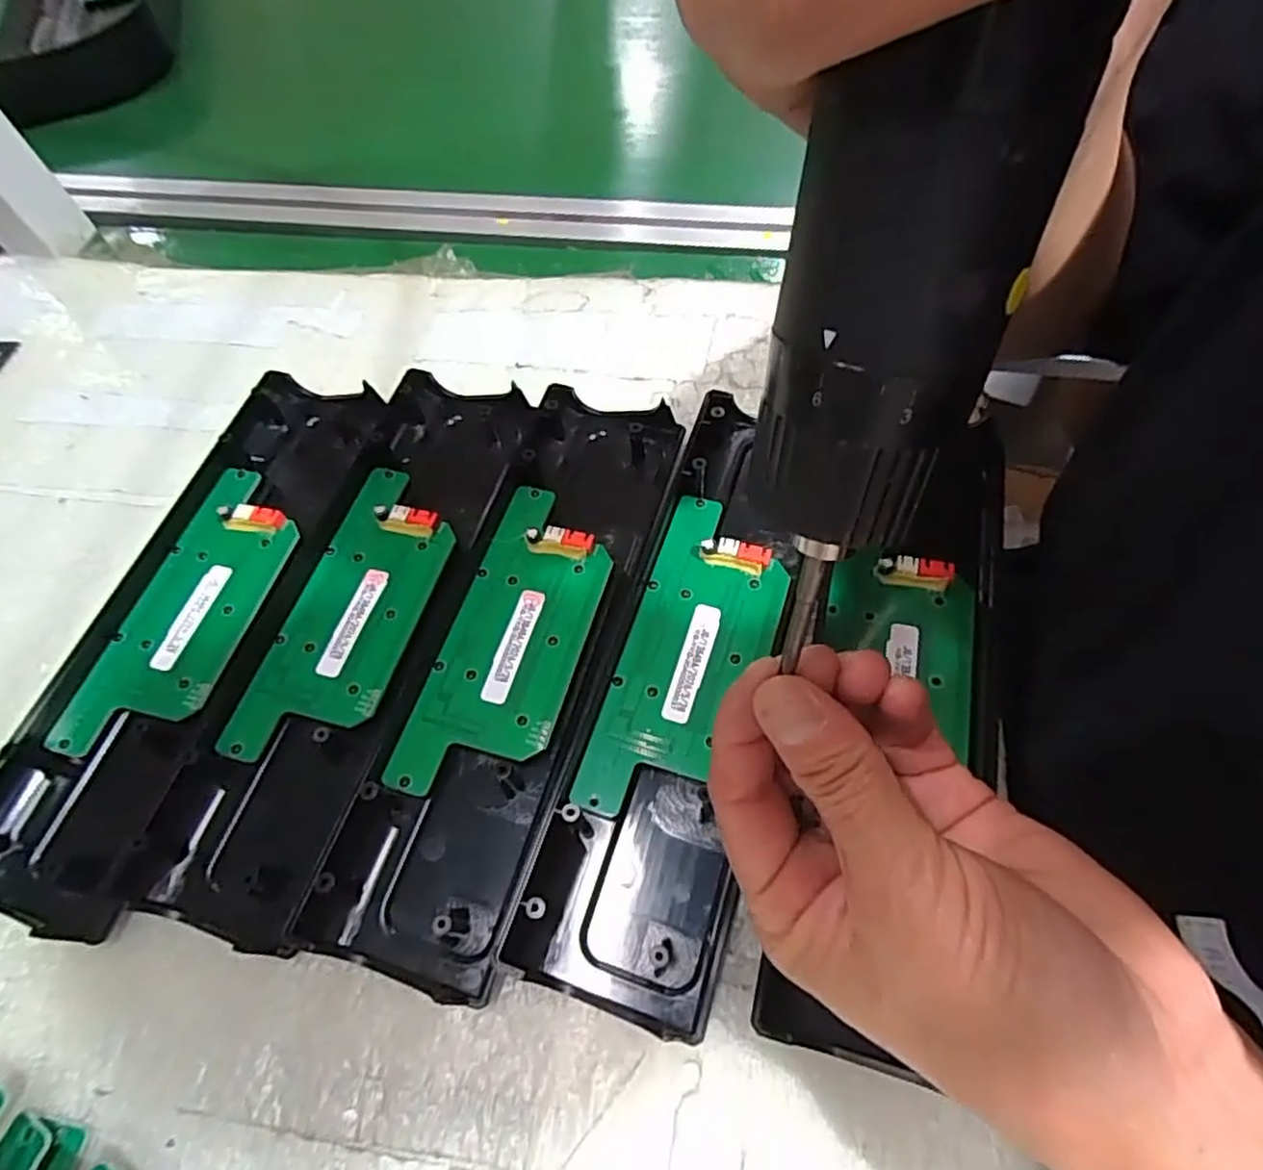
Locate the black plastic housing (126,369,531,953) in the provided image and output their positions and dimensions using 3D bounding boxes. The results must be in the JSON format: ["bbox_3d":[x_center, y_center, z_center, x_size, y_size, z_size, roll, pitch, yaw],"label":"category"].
[{"bbox_3d":[-0.115,0.010,0.286,0.072,0.017,0.244,11,62,10],"label":"black plastic housing"}]

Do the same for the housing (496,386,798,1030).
[{"bbox_3d":[0.022,0.030,0.265,0.065,0.019,0.233,13,63,11],"label":"housing"}]

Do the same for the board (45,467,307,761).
[{"bbox_3d":[-0.185,0.009,0.292,0.054,0.012,0.132,12,62,10],"label":"board"}]

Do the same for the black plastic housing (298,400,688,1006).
[{"bbox_3d":[-0.049,0.019,0.276,0.077,0.017,0.245,12,62,10],"label":"black plastic housing"}]

